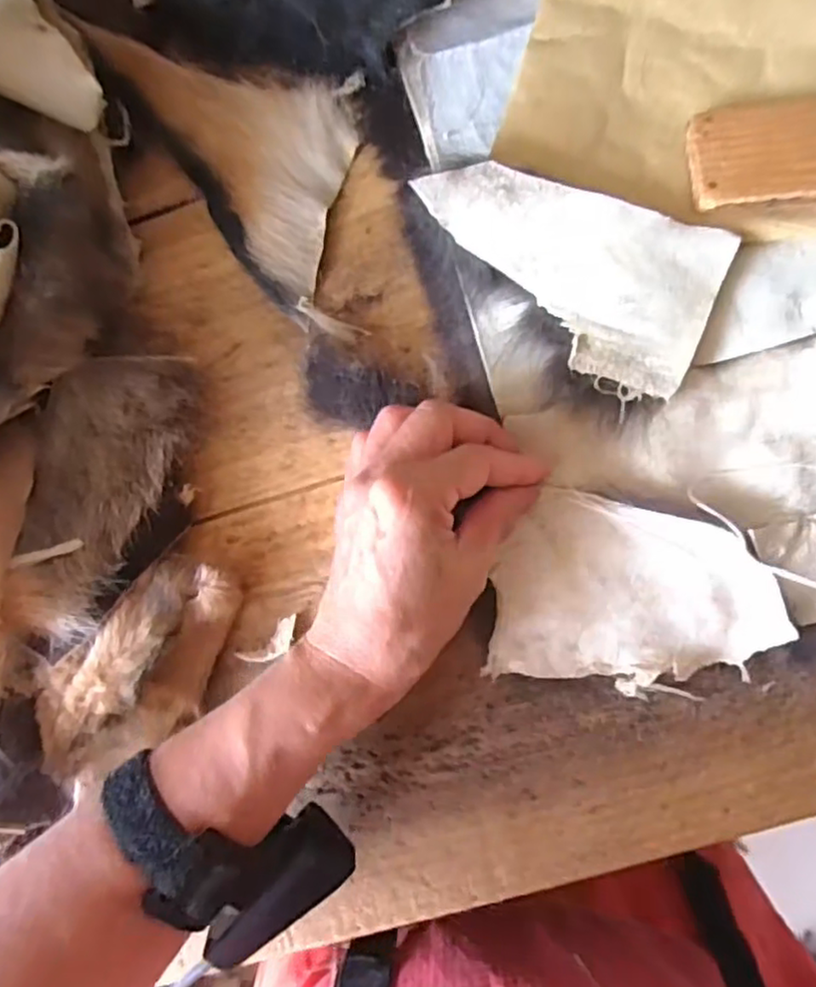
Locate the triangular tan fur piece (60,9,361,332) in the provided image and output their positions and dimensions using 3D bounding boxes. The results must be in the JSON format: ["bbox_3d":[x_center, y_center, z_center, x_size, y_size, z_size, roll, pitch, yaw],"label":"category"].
[{"bbox_3d":[-0.076,-0.184,0.344,0.088,0.033,0.167,-36,84,6],"label":"triangular tan fur piece"}]

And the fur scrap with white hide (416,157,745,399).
[{"bbox_3d":[0.071,-0.103,0.310,0.137,0.028,0.078,22,92,9],"label":"fur scrap with white hide"}]

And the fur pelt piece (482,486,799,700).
[{"bbox_3d":[0.104,0.048,0.308,0.121,0.016,0.087,8,90,9],"label":"fur pelt piece"}]

